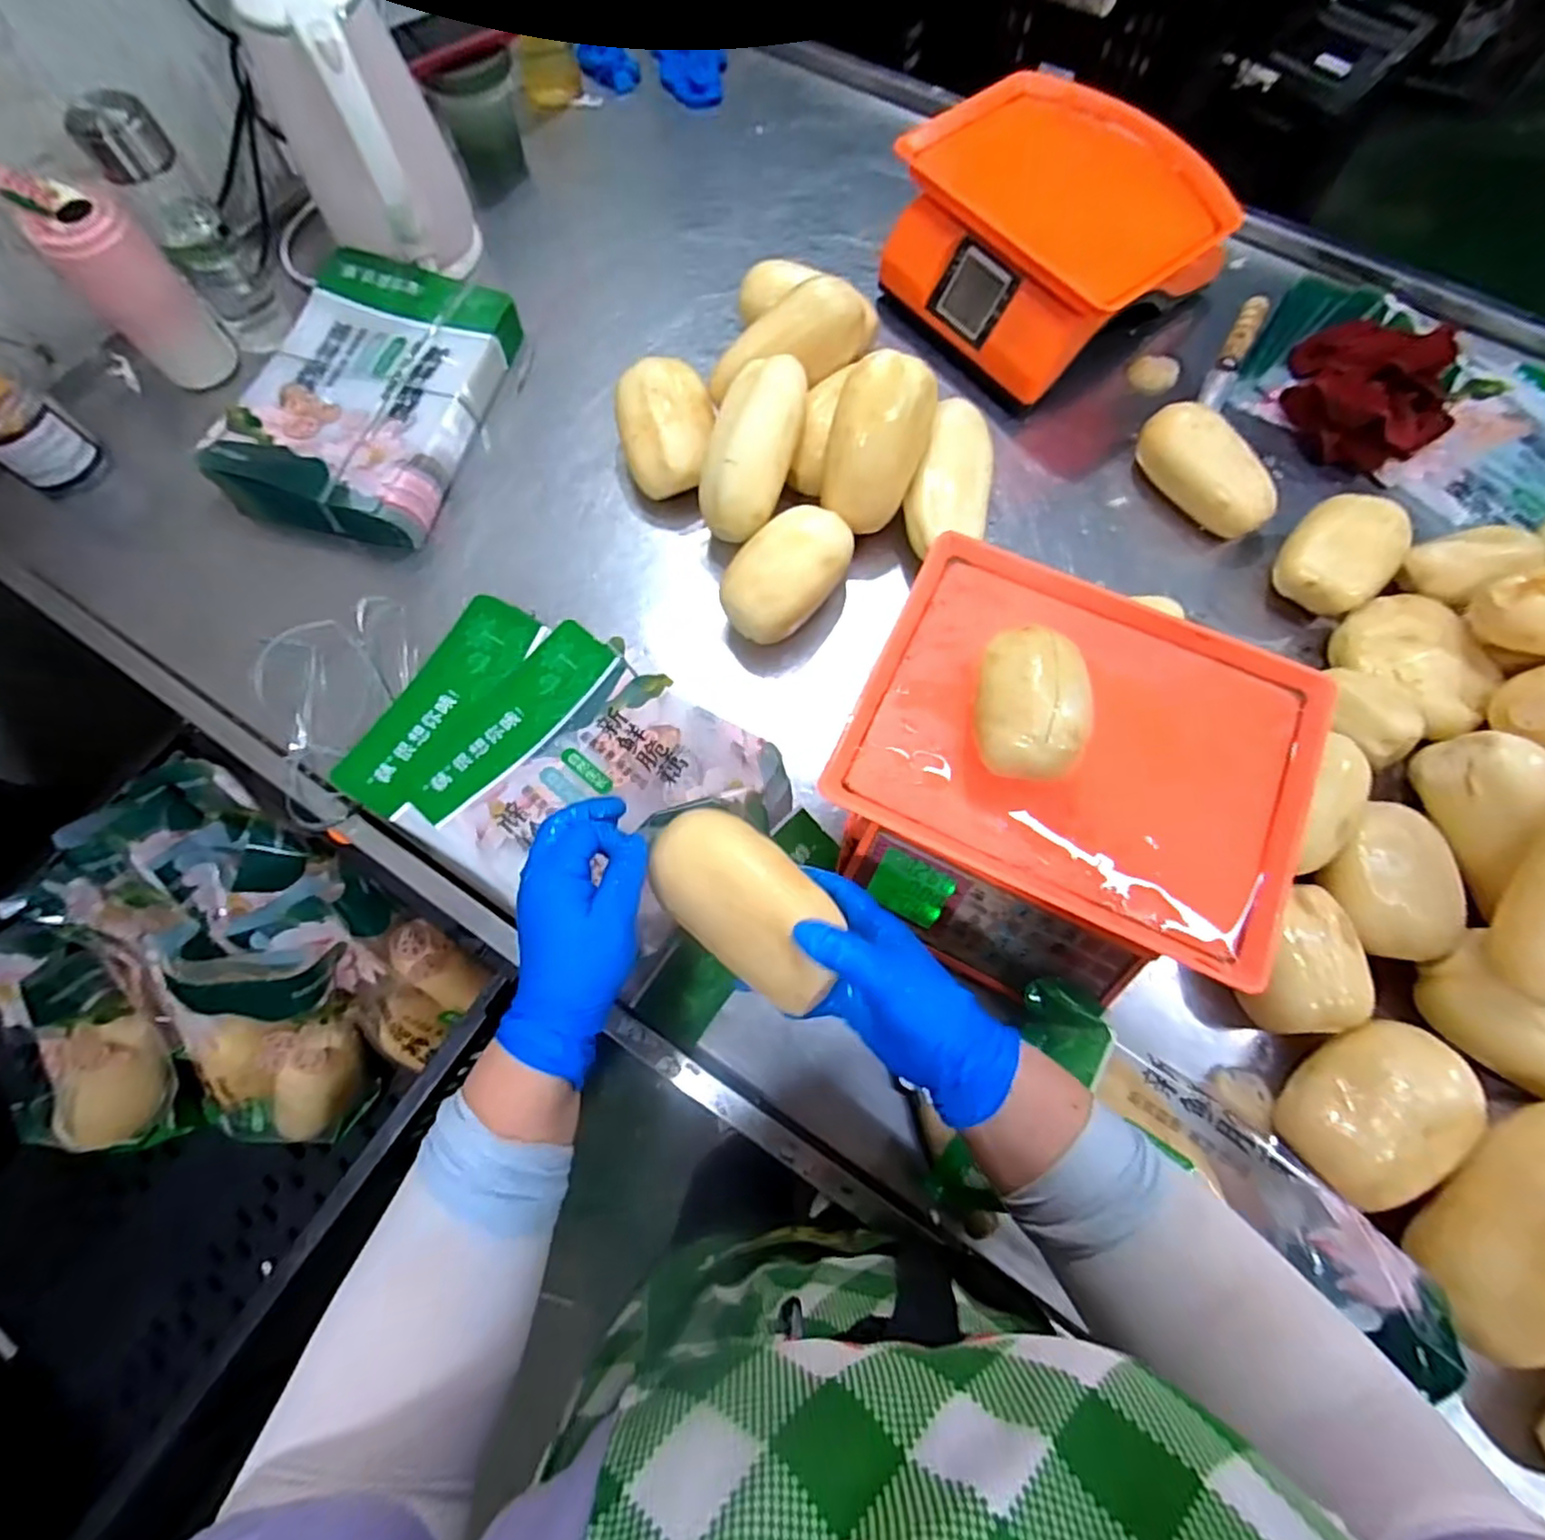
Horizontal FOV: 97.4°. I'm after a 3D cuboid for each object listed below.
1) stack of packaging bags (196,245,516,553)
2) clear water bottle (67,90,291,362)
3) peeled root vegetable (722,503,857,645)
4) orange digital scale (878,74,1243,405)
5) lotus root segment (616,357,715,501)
[{"bbox_3d":[-0.407,-0.387,0.693,0.214,0.053,0.315,14,72,5],"label":"stack of packaging bags"},{"bbox_3d":[-0.566,-0.524,0.663,0.065,0.216,0.053,-40,75,-12],"label":"clear water bottle"},{"bbox_3d":[0.015,-0.174,0.615,0.072,0.079,0.138,42,76,13],"label":"peeled root vegetable"},{"bbox_3d":[0.285,-0.552,0.705,0.272,0.133,0.283,-37,75,-11],"label":"orange digital scale"},{"bbox_3d":[-0.098,-0.323,0.660,0.093,0.073,0.127,-16,72,-5],"label":"lotus root segment"}]

